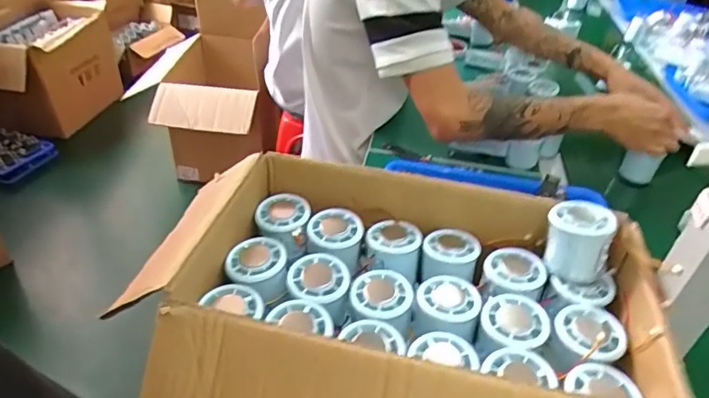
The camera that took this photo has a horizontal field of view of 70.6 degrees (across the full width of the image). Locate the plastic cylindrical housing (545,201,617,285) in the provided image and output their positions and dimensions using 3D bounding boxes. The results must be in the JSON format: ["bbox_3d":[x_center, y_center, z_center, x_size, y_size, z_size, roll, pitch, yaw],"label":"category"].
[{"bbox_3d":[0.209,0.039,0.469,0.057,0.058,0.047,27,43,26],"label":"plastic cylindrical housing"}]

